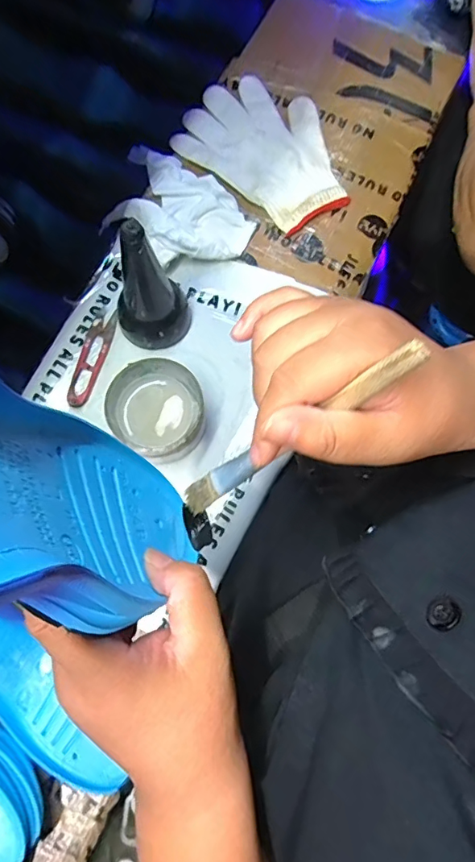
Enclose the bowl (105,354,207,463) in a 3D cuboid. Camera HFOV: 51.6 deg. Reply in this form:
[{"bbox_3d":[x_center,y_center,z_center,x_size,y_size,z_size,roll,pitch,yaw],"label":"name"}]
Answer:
[{"bbox_3d":[-0.069,-0.016,0.430,0.086,0.044,0.084,39,78,6],"label":"bowl"}]

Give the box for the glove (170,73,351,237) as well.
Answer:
[{"bbox_3d":[0.035,-0.308,0.537,0.194,0.023,0.137,40,79,7],"label":"glove"}]

